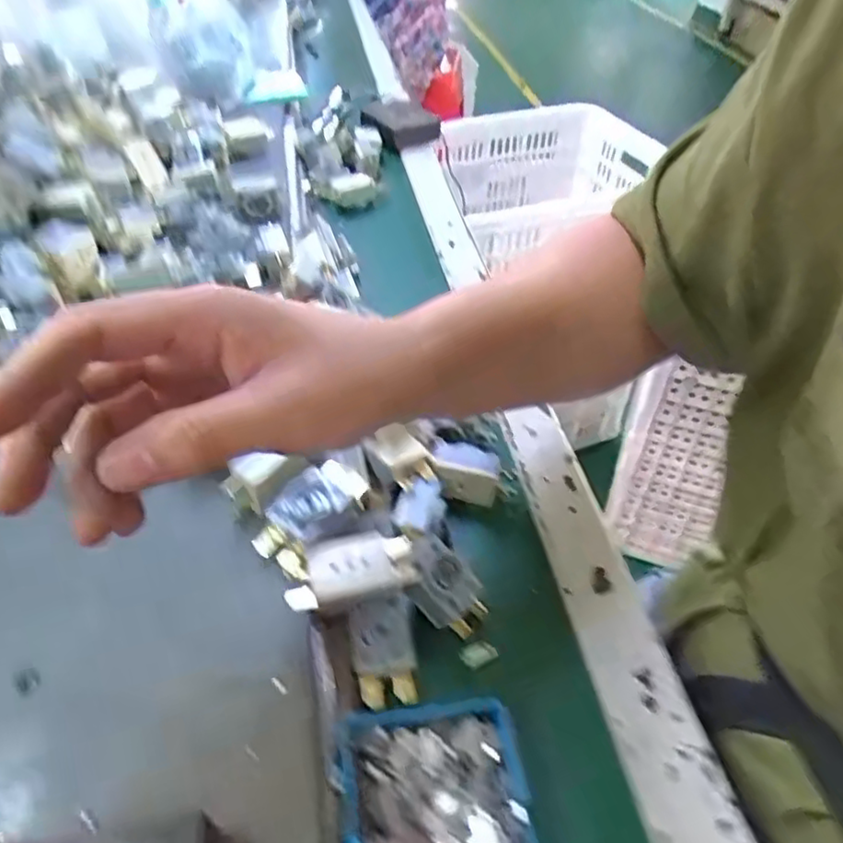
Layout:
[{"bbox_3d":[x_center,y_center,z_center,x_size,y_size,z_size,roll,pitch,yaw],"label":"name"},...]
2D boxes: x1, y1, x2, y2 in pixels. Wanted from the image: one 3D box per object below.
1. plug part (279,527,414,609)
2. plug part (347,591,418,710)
[{"bbox_3d":[-0.034,0.072,0.313,0.062,0.020,0.030,-12,45,-15],"label":"plug part"},{"bbox_3d":[-0.018,0.108,0.312,0.029,0.015,0.045,-7,68,-6],"label":"plug part"}]

